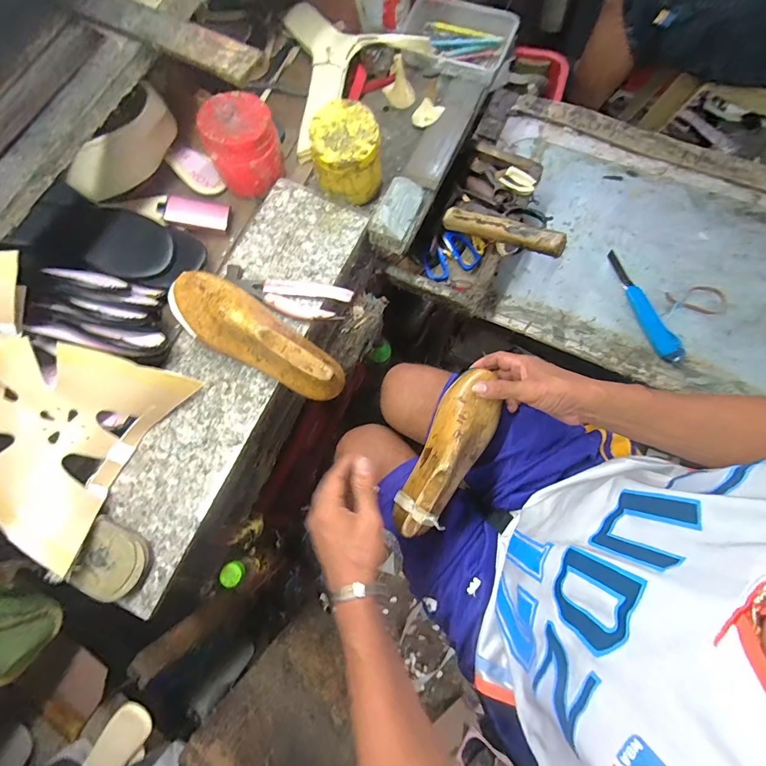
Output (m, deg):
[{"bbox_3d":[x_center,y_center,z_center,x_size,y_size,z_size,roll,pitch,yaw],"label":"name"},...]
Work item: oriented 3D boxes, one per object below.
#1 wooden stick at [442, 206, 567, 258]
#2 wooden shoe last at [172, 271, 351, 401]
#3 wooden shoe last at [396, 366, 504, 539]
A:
[{"bbox_3d":[0.184,-0.241,0.625,0.203,0.028,0.027,29,76,30],"label":"wooden stick"},{"bbox_3d":[-0.153,-0.060,0.475,0.239,0.083,0.080,33,77,11],"label":"wooden shoe last"},{"bbox_3d":[0.086,0.086,0.503,0.076,0.068,0.223,28,73,10],"label":"wooden shoe last"}]

